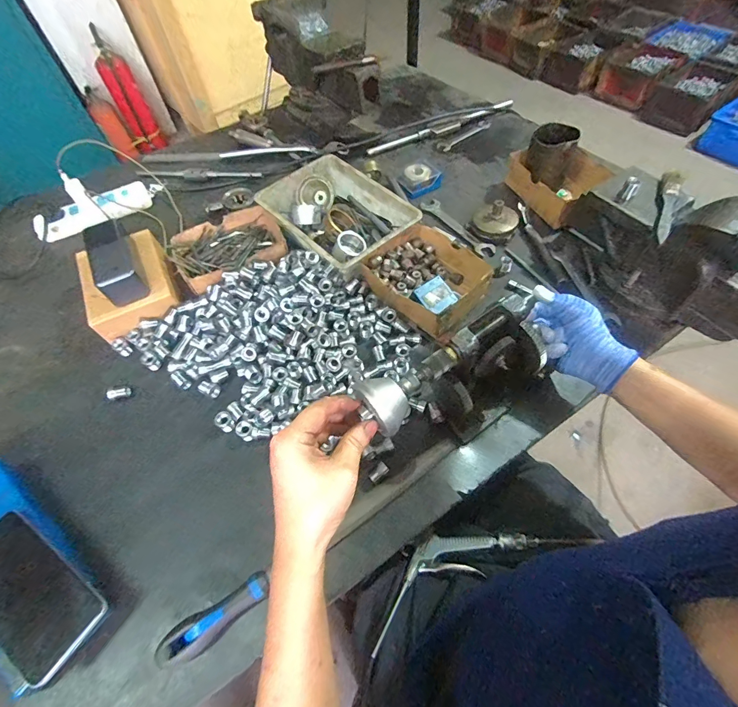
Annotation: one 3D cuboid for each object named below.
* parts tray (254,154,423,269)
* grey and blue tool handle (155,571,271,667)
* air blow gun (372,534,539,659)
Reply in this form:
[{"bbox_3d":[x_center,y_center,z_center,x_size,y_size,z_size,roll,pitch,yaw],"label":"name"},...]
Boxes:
[{"bbox_3d":[-0.058,-0.232,0.658,0.170,0.066,0.241,-38,62,-20],"label":"parts tray"},{"bbox_3d":[-0.150,0.262,0.378,0.115,0.031,0.031,-29,60,-15],"label":"grey and blue tool handle"},{"bbox_3d":[0.100,0.289,0.515,0.238,0.022,0.077,-28,38,-11],"label":"air blow gun"}]

